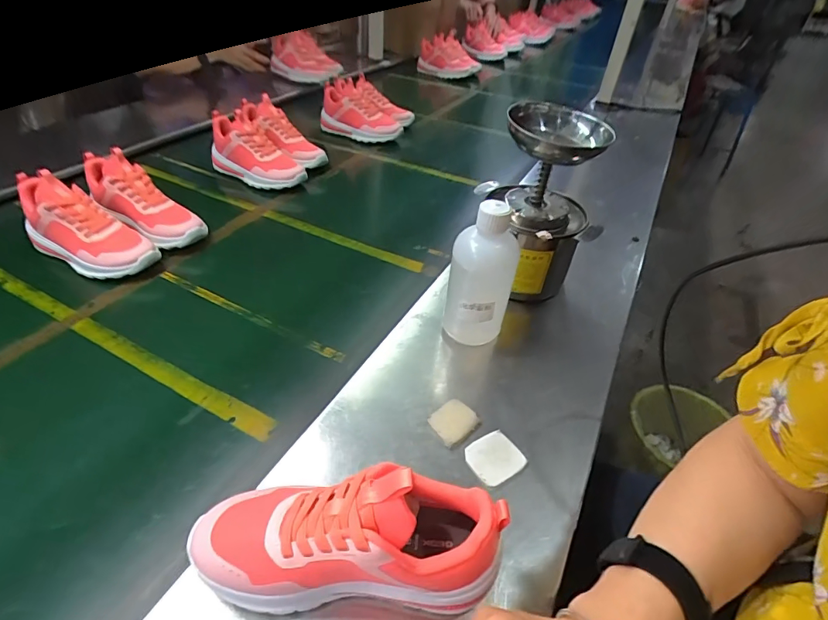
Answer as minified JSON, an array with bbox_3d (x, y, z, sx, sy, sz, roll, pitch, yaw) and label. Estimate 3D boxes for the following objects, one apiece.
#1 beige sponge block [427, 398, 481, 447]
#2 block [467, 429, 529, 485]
[{"bbox_3d":[0.043,0.116,0.452,0.046,0.009,0.041,-24,49,-29],"label":"beige sponge block"},{"bbox_3d":[0.080,0.145,0.425,0.053,0.006,0.046,-23,49,-28],"label":"block"}]

